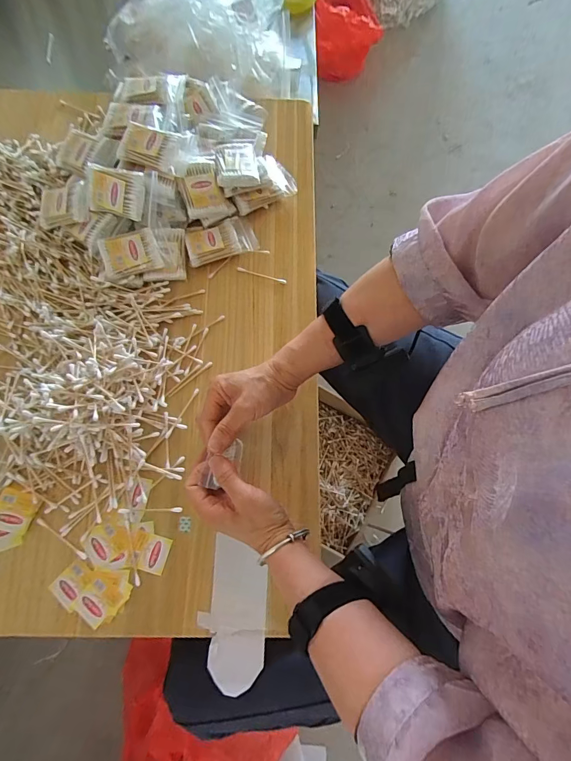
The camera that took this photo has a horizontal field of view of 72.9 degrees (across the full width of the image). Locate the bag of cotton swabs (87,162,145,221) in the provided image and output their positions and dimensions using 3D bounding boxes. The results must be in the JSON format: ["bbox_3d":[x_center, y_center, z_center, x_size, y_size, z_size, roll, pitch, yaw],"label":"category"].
[{"bbox_3d":[-0.227,-0.251,0.513,0.077,0.012,0.056,14,112,4],"label":"bag of cotton swabs"}]

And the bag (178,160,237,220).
[{"bbox_3d":[-0.112,-0.266,0.542,0.068,0.019,0.071,-27,104,-23],"label":"bag"}]

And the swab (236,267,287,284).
[{"bbox_3d":[-0.034,-0.150,0.551,0.073,0.004,0.007,15,74,4],"label":"swab"}]

